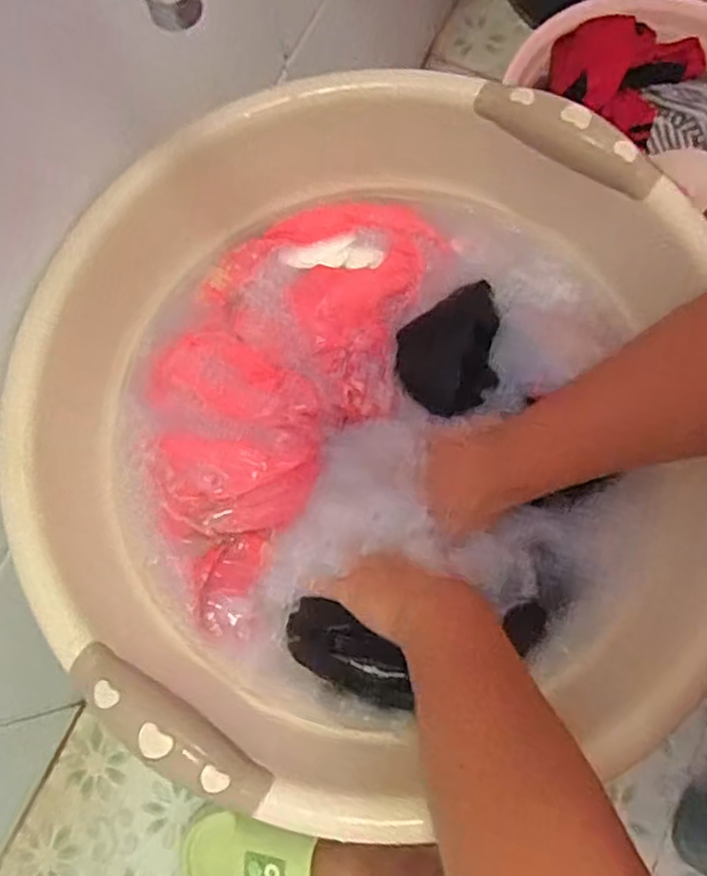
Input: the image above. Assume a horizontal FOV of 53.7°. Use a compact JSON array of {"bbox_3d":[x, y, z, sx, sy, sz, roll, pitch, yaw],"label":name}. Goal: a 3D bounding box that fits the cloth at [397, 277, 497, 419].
[{"bbox_3d":[0.062,-0.062,0.459,0.063,0.031,0.084,3,76,5],"label":"cloth"}]

